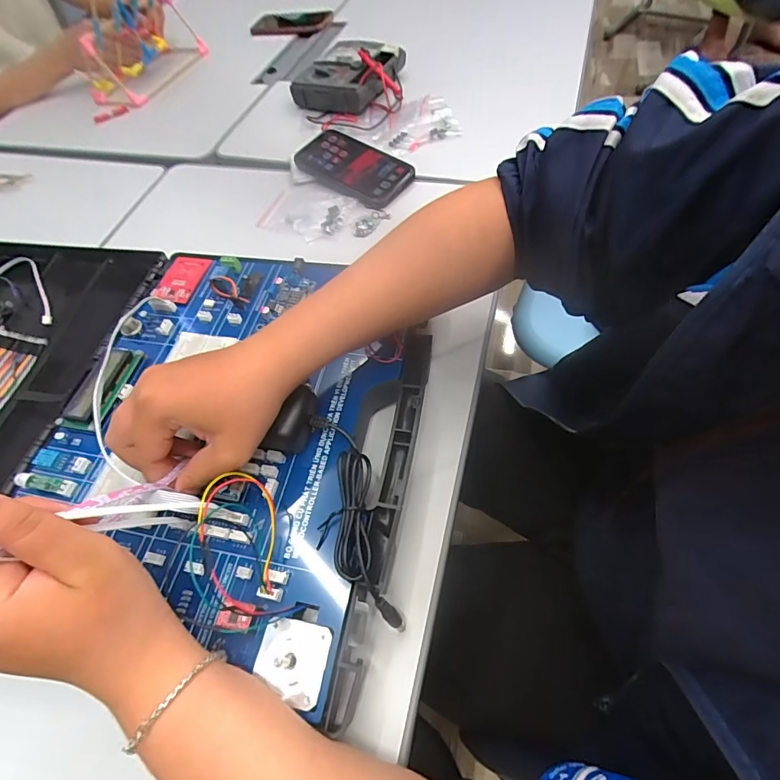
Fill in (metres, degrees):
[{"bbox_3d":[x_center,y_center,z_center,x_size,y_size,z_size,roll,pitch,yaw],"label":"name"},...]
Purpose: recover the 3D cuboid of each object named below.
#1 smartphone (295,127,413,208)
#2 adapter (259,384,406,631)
[{"bbox_3d":[-0.052,-0.295,0.560,0.178,0.016,0.078,38,81,18],"label":"smartphone"},{"bbox_3d":[-0.033,0.067,0.289,0.055,0.036,0.168,-32,60,-13],"label":"adapter"}]

